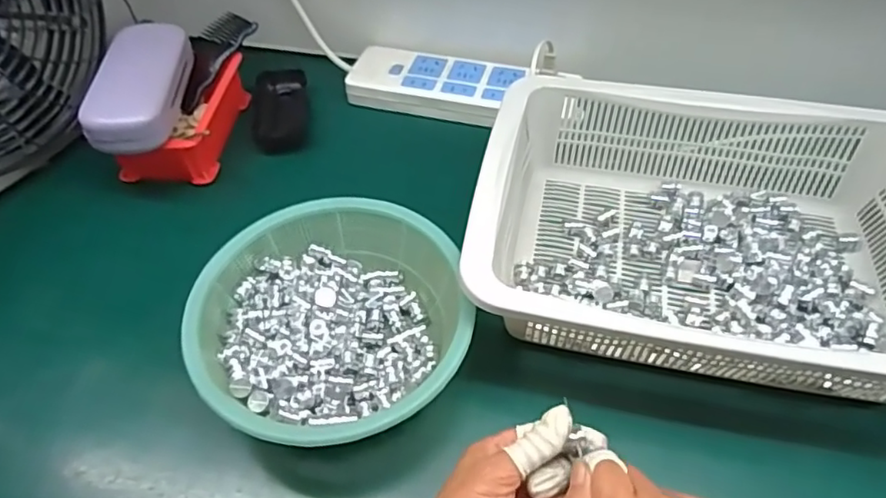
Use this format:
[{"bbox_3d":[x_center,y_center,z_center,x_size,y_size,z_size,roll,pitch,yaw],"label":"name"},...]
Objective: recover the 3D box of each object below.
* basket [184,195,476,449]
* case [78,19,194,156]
[{"bbox_3d":[-0.075,0.051,0.420,0.177,0.060,0.184,-1,50,2],"label":"basket"},{"bbox_3d":[-0.269,-0.150,0.539,0.070,0.039,0.144,-6,50,-2],"label":"case"}]

